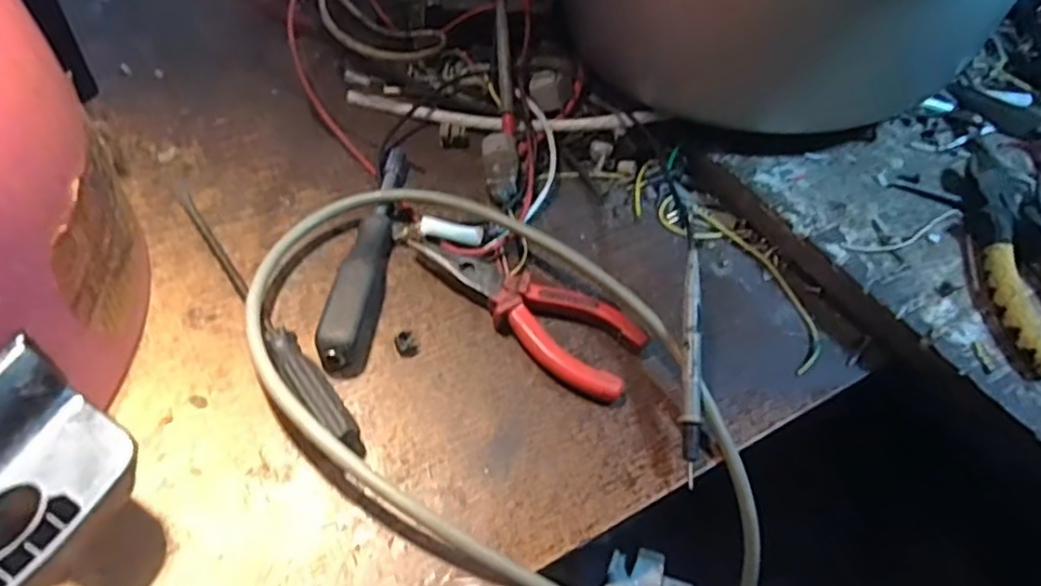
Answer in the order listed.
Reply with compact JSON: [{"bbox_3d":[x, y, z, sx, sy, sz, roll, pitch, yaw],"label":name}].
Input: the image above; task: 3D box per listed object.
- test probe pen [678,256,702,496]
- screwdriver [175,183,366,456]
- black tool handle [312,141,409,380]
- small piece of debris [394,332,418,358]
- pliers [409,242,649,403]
[{"bbox_3d":[0.089,0.035,0.344,0.010,0.006,0.120,6,71,0],"label":"test probe pen"},{"bbox_3d":[-0.150,0.002,0.365,0.018,0.023,0.222,-31,61,-25],"label":"screwdriver"},{"bbox_3d":[-0.090,-0.027,0.398,0.024,0.021,0.166,6,53,-1],"label":"black tool handle"},{"bbox_3d":[-0.063,0.028,0.367,0.011,0.006,0.015,-18,57,-18],"label":"small piece of debris"},{"bbox_3d":[0.002,0.008,0.382,0.142,0.018,0.050,30,56,17],"label":"pliers"}]

